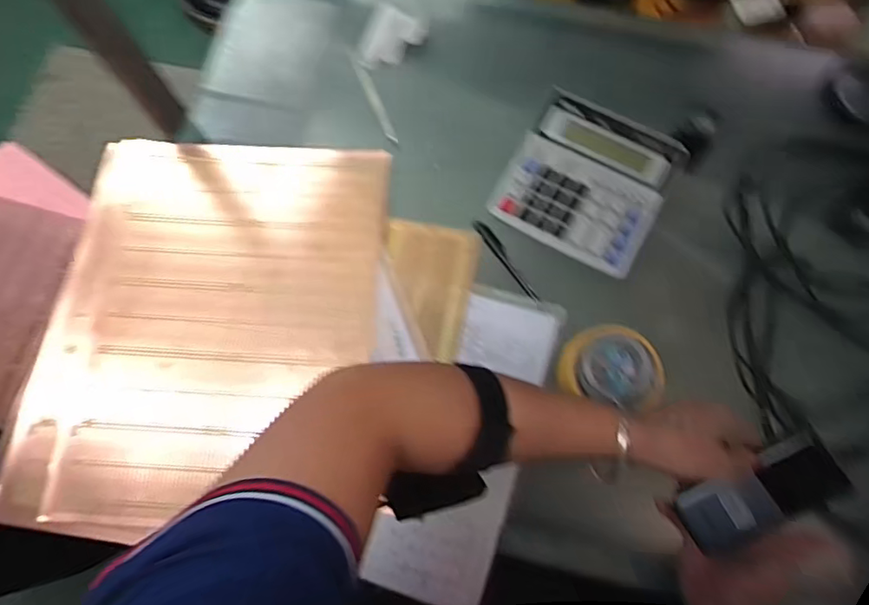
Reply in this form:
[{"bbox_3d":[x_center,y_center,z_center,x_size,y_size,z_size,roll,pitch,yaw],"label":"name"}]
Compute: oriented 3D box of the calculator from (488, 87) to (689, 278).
[{"bbox_3d":[0.166,-0.131,0.620,0.161,0.033,0.161,30,78,7],"label":"calculator"}]

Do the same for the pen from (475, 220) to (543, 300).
[{"bbox_3d":[0.079,-0.046,0.617,0.015,0.013,0.109,-35,79,-8],"label":"pen"}]

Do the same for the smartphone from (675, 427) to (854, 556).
[{"bbox_3d":[0.263,0.158,0.464,0.124,0.011,0.057,-42,77,26],"label":"smartphone"}]

